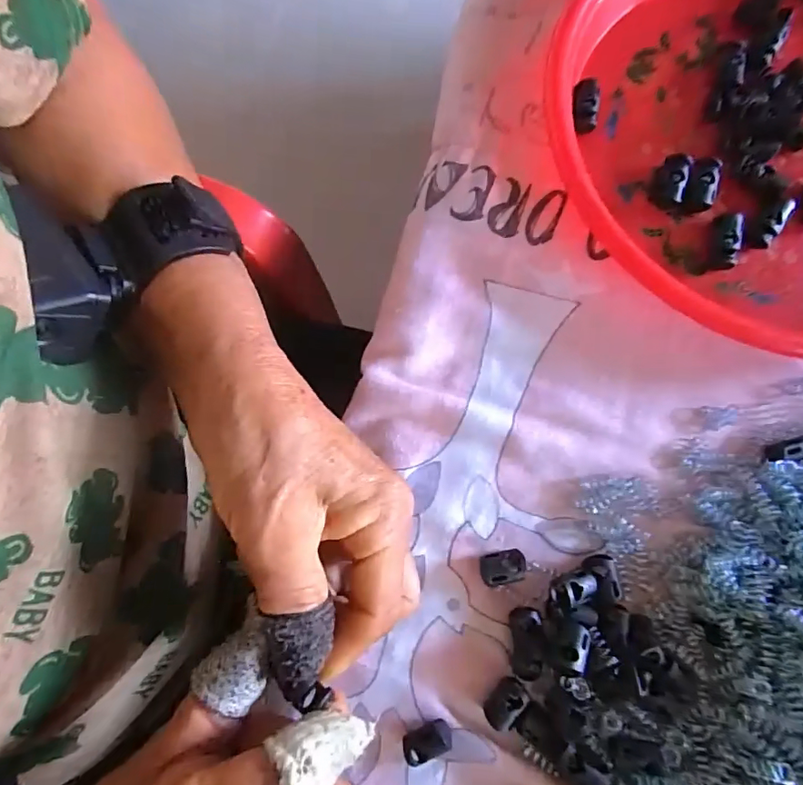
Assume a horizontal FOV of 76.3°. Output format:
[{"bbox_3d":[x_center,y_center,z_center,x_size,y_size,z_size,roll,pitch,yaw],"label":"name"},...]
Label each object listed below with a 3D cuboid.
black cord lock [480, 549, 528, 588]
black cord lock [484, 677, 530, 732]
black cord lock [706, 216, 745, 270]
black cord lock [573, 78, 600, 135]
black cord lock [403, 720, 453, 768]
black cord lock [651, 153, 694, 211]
[{"bbox_3d":[0.046,0.080,0.231,0.020,0.010,0.014,-8,79,-2],"label":"black cord lock"},{"bbox_3d":[0.045,0.134,0.219,0.013,0.007,0.020,41,81,7],"label":"black cord lock"},{"bbox_3d":[0.165,-0.077,0.261,0.014,0.009,0.031,21,79,4],"label":"black cord lock"},{"bbox_3d":[0.099,-0.156,0.275,0.014,0.012,0.028,7,79,1],"label":"black cord lock"},{"bbox_3d":[0.011,0.148,0.215,0.022,0.012,0.011,-29,80,-6],"label":"black cord lock"},{"bbox_3d":[0.141,-0.111,0.268,0.015,0.011,0.027,16,79,3],"label":"black cord lock"}]

